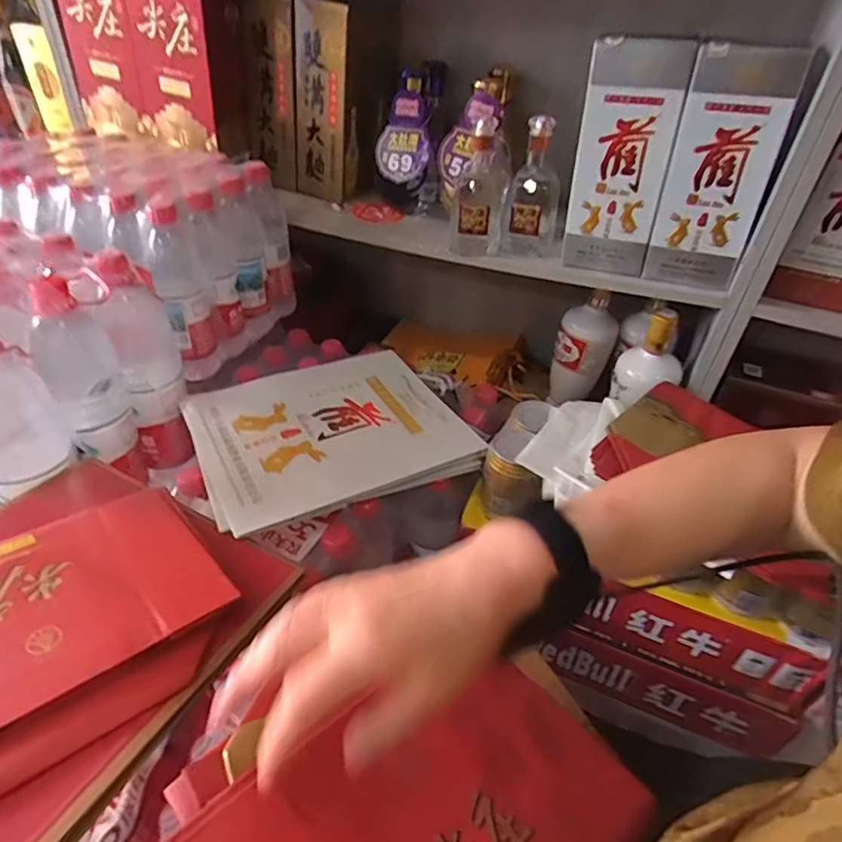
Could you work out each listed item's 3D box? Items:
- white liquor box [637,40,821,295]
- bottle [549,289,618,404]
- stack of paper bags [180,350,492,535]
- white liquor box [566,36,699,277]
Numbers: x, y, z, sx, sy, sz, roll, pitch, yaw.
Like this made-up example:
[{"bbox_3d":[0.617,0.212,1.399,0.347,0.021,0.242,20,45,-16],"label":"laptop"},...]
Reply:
[{"bbox_3d":[0.337,-0.288,0.653,0.106,0.233,0.100,18,42,16],"label":"white liquor box"},{"bbox_3d":[0.248,-0.113,0.884,0.078,0.171,0.061,15,42,12],"label":"bottle"},{"bbox_3d":[-0.109,0.004,0.681,0.295,0.022,0.248,-17,45,-23],"label":"stack of paper bags"},{"bbox_3d":[0.234,-0.303,0.669,0.105,0.238,0.078,11,41,8],"label":"white liquor box"}]

